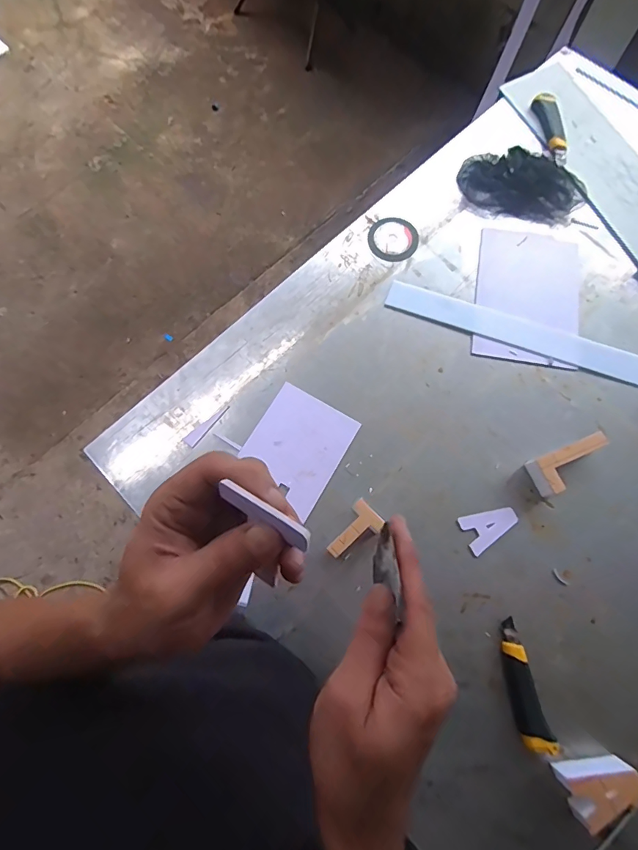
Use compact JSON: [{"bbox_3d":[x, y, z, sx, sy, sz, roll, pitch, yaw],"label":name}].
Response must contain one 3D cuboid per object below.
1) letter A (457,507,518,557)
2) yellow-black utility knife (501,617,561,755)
[{"bbox_3d":[0.253,0.150,0.646,0.083,0.004,0.054,-21,75,-6],"label":"letter A"},{"bbox_3d":[0.267,0.345,0.583,0.039,0.026,0.152,-14,74,-4],"label":"yellow-black utility knife"}]

